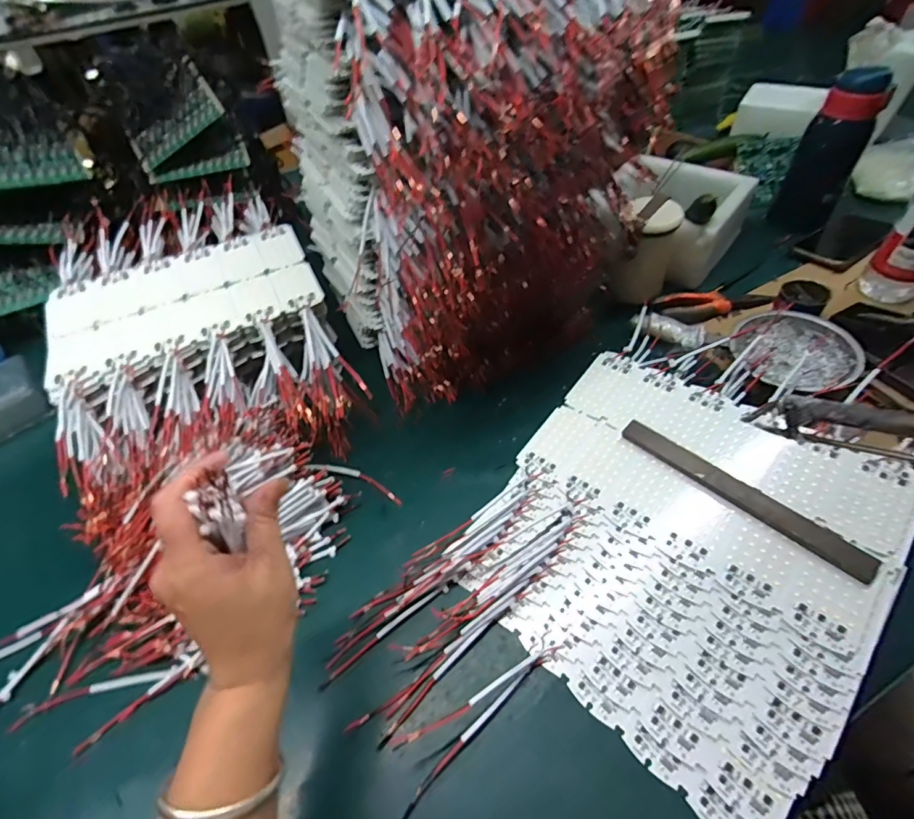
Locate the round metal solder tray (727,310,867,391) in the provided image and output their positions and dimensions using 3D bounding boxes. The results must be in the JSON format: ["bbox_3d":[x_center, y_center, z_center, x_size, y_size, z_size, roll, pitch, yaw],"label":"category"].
[{"bbox_3d":[0.395,-0.065,0.557,0.108,0.043,0.122,-34,56,-21],"label":"round metal solder tray"}]

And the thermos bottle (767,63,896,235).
[{"bbox_3d":[0.512,-0.347,0.663,0.076,0.217,0.077,24,55,23],"label":"thermos bottle"}]

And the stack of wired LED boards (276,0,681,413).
[{"bbox_3d":[0.005,-0.254,0.532,0.307,0.392,0.286,-22,52,-12],"label":"stack of wired LED boards"}]

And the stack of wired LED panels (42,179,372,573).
[{"bbox_3d":[-0.326,-0.107,0.608,0.300,0.128,0.444,-24,53,-13],"label":"stack of wired LED panels"}]

